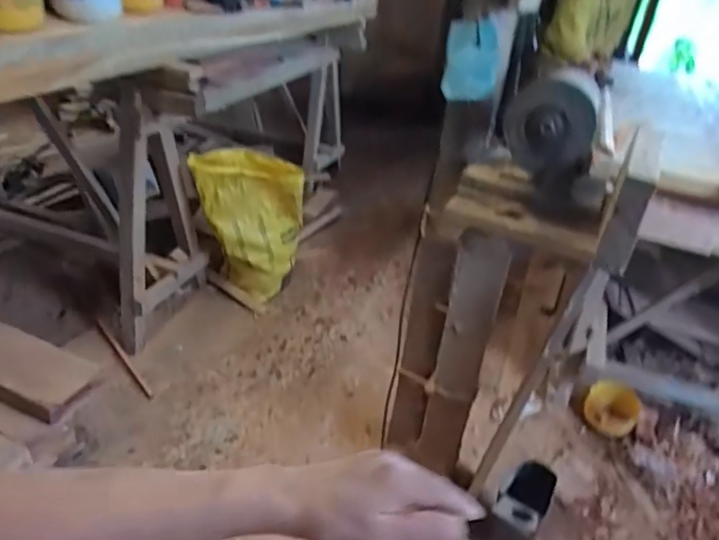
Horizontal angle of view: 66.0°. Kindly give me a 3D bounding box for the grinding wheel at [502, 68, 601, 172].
[{"bbox_3d":[0.308,-0.237,0.906,0.183,0.157,0.028,-11,40,42],"label":"grinding wheel"}]

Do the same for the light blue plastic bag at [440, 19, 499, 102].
[{"bbox_3d":[0.211,-0.398,1.052,0.107,0.135,0.101,10,32,6],"label":"light blue plastic bag"}]

